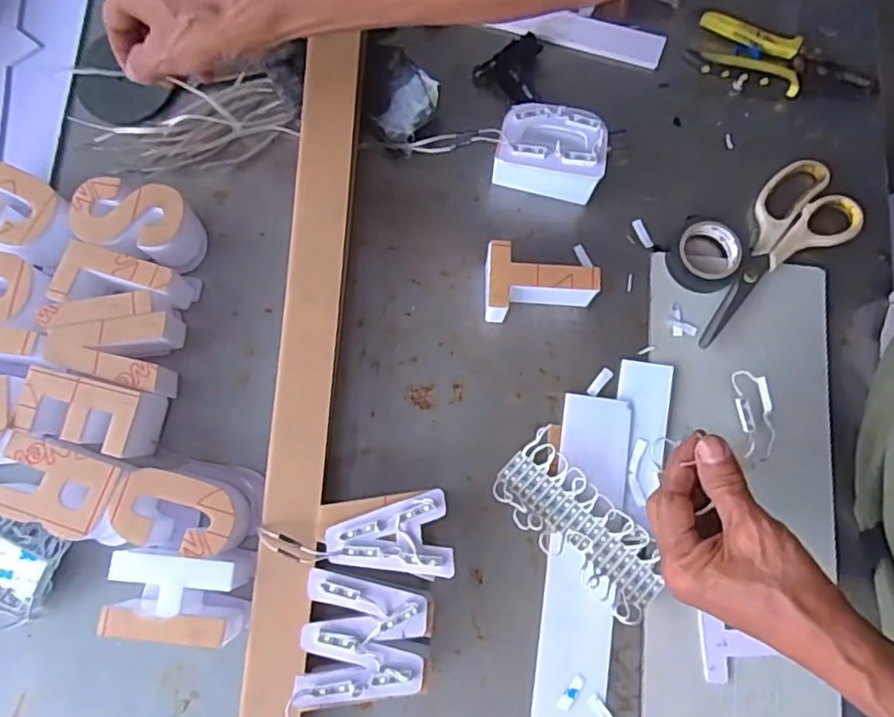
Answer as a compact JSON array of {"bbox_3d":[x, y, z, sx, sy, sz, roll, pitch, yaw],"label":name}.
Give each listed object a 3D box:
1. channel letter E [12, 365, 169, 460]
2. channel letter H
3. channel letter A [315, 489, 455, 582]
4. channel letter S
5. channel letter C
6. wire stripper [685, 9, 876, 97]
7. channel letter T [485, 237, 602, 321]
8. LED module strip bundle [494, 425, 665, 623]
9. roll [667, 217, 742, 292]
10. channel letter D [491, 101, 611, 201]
[{"bbox_3d":[-0.259,0.041,0.466,0.087,0.045,0.053,16,78,4],"label":"channel letter E"},{"bbox_3d":[-0.183,0.164,0.442,0.090,0.046,0.060,8,77,2],"label":"channel letter H"},{"bbox_3d":[-0.042,0.122,0.432,0.088,0.010,0.057,-7,77,-1],"label":"channel letter A"},{"bbox_3d":[-0.242,-0.103,0.501,0.084,0.050,0.055,9,77,2],"label":"channel letter S"},{"bbox_3d":[-0.183,0.104,0.455,0.087,0.048,0.061,9,77,2],"label":"channel letter C"},{"bbox_3d":[0.289,-0.256,0.551,0.167,0.027,0.059,15,78,4],"label":"wire stripper"},{"bbox_3d":[0.073,-0.057,0.495,0.086,0.045,0.051,4,77,1],"label":"channel letter T"},{"bbox_3d":[0.097,0.122,0.463,0.059,0.025,0.135,-42,80,-9],"label":"LED module strip bundle"},{"bbox_3d":[0.205,-0.082,0.508,0.053,0.020,0.055,0,77,0],"label":"roll"},{"bbox_3d":[0.084,-0.167,0.515,0.083,0.053,0.050,13,78,3],"label":"channel letter D"}]

